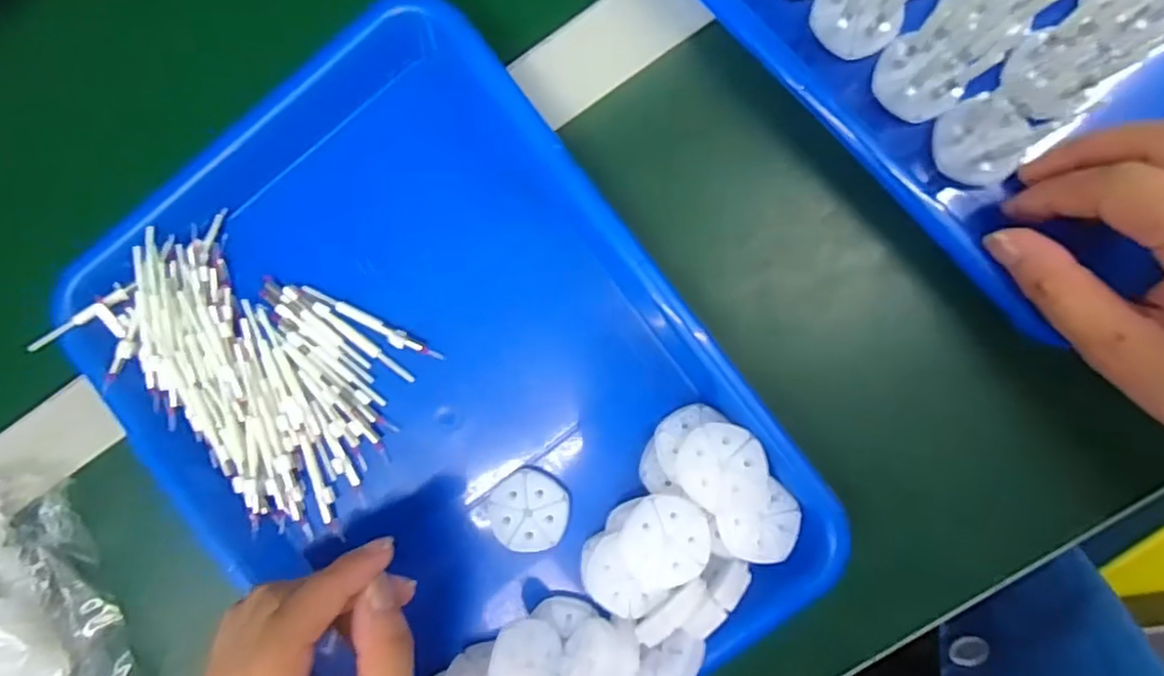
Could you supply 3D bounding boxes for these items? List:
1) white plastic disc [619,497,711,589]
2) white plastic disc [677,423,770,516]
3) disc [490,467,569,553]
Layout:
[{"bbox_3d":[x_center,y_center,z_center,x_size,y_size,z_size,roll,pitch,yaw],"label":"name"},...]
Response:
[{"bbox_3d":[0.036,0.090,0.280,0.038,0.007,0.038,0,92,5],"label":"white plastic disc"},{"bbox_3d":[0.061,0.056,0.278,0.038,0.004,0.037,-1,70,2],"label":"white plastic disc"},{"bbox_3d":[-0.025,0.083,0.307,0.036,0.004,0.038,0,89,-1],"label":"disc"}]

